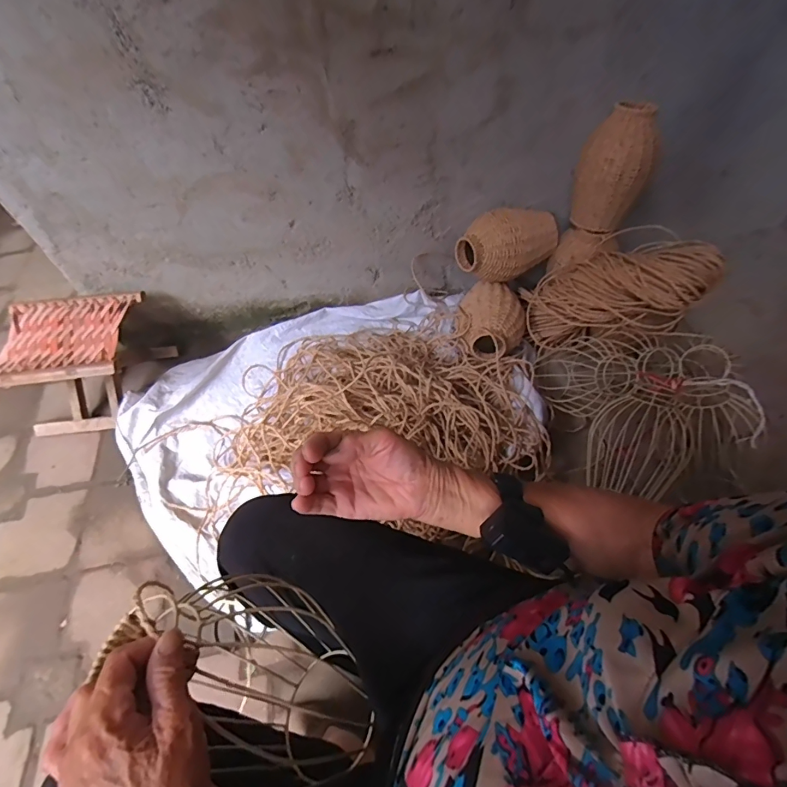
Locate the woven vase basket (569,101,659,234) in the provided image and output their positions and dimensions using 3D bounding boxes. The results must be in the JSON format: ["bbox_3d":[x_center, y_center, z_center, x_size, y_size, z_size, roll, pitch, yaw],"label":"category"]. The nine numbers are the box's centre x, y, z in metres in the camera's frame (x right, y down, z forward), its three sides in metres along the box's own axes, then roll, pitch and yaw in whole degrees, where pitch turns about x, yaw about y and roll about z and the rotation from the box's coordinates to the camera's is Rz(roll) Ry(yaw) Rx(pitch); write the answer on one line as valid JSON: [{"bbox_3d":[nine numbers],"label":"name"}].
[{"bbox_3d":[0.543,-0.549,1.062,0.159,0.263,0.147,19,58,15],"label":"woven vase basket"}]

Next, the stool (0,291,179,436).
[{"bbox_3d":[-0.780,-0.073,1.088,0.303,0.233,0.263,-8,55,-2],"label":"stool"}]

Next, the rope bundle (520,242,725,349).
[{"bbox_3d":[0.520,-0.242,1.011,0.406,0.165,0.157,-6,41,52],"label":"rope bundle"}]

